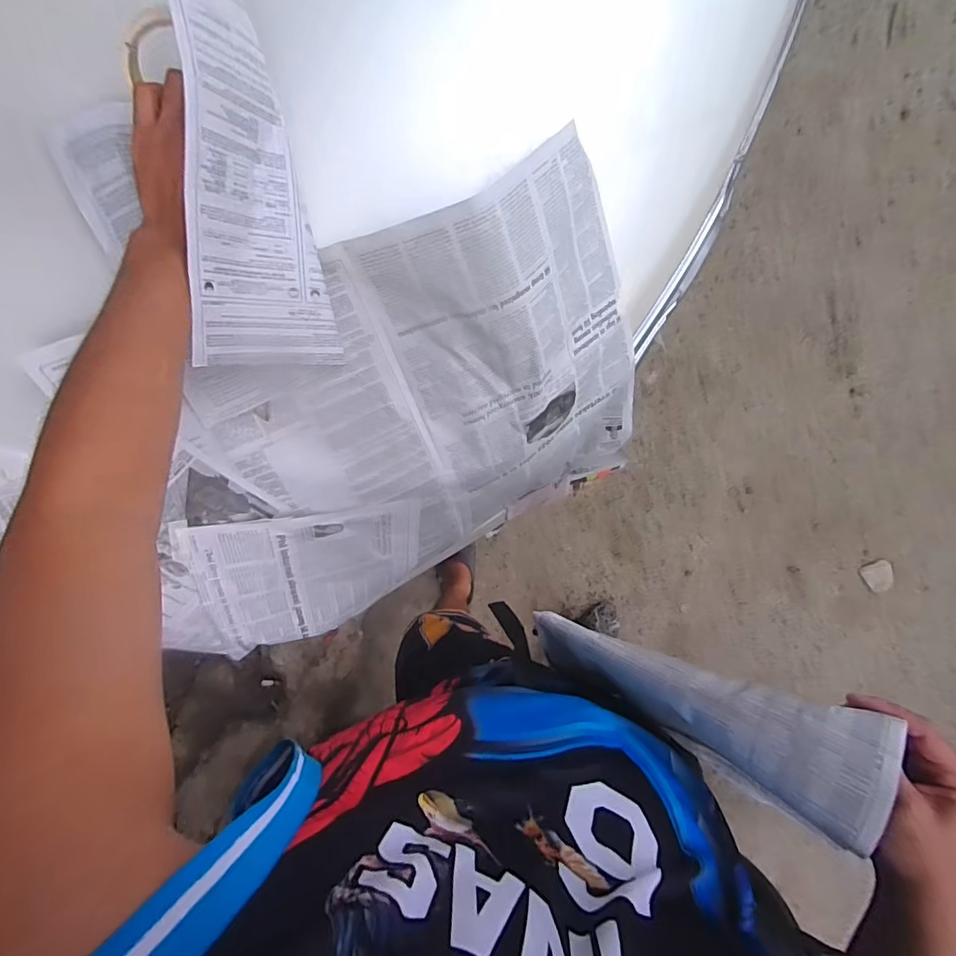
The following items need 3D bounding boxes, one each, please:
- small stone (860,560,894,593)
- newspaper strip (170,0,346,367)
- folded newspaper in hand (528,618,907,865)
[{"bbox_3d":[1.151,0.285,1.445,0.079,0.017,0.094,-30,98,-2],"label":"small stone"},{"bbox_3d":[-0.183,-0.232,0.433,0.024,0.132,0.265,18,112,33],"label":"newspaper strip"},{"bbox_3d":[0.177,0.197,0.446,0.032,0.291,0.087,5,97,-50],"label":"folded newspaper in hand"}]

